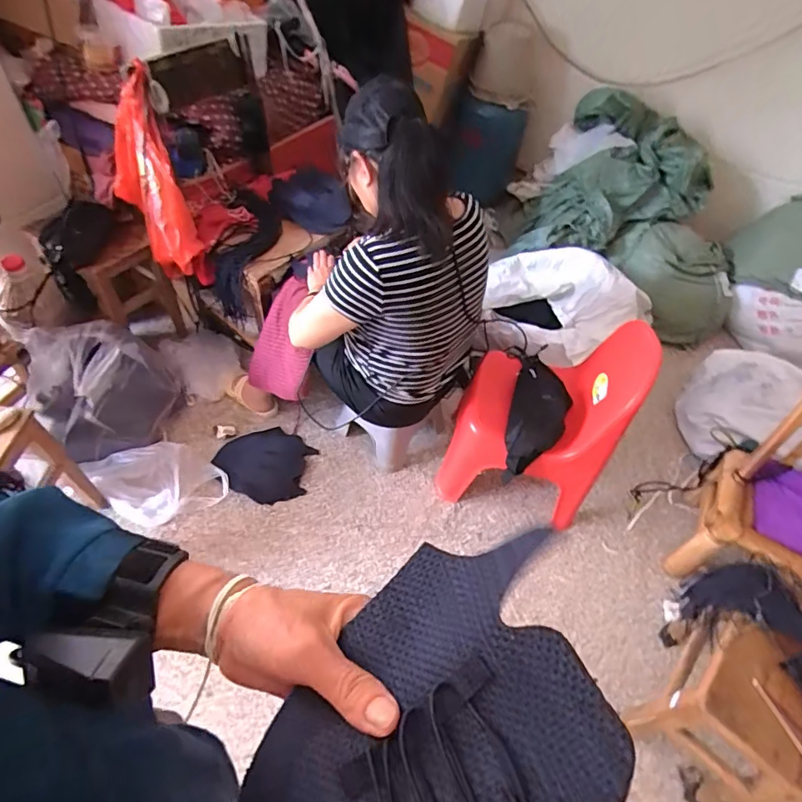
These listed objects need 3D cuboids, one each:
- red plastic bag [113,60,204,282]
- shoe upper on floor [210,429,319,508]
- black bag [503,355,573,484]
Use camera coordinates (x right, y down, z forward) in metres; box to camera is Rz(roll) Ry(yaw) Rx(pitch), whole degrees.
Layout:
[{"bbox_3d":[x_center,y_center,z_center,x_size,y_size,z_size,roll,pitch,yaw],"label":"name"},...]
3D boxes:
[{"bbox_3d":[-0.697,-0.610,1.352,0.154,0.446,0.452,-22,58,-20],"label":"red plastic bag"},{"bbox_3d":[-0.397,0.176,1.457,0.280,0.036,0.227,20,54,9],"label":"shoe upper on floor"},{"bbox_3d":[0.349,0.031,1.267,0.134,0.089,0.302,14,53,5],"label":"black bag"}]

